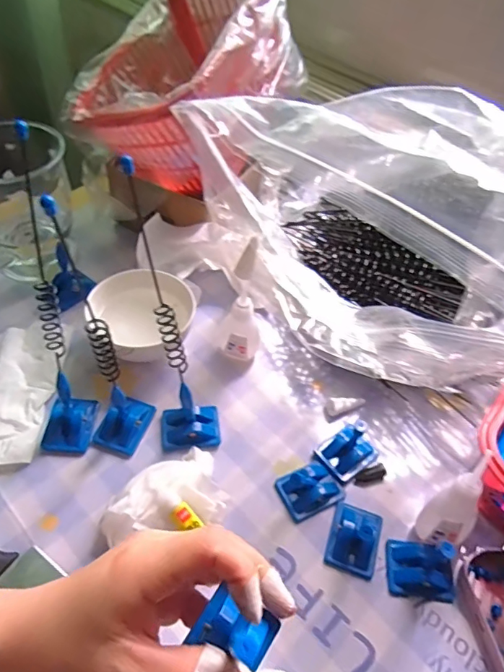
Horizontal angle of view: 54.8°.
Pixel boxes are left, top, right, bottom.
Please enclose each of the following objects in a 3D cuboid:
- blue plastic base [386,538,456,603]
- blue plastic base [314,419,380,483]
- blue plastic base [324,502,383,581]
[{"bbox_3d":[0.117,0.149,0.320,0.046,0.042,0.036,9,50,1],"label":"blue plastic base"},{"bbox_3d":[0.077,0.089,0.379,0.045,0.020,0.033,-26,57,-25],"label":"blue plastic base"},{"bbox_3d":[0.073,0.140,0.340,0.034,0.015,0.046,18,50,9],"label":"blue plastic base"}]

